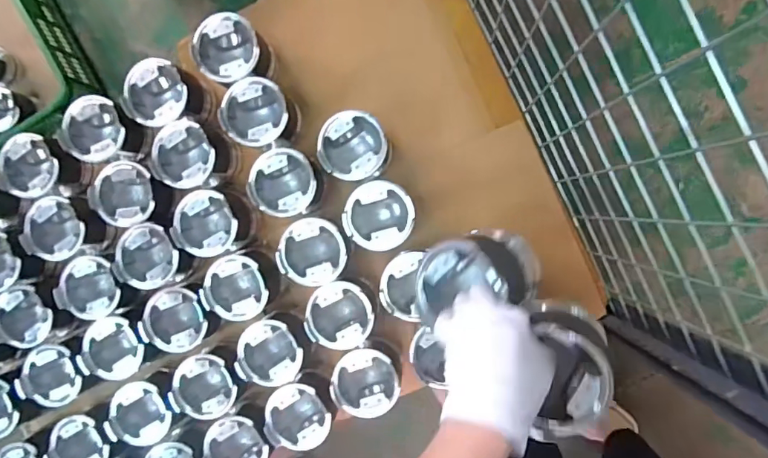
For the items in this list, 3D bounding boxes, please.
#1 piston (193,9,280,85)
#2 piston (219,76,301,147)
[{"bbox_3d":[-0.226,-0.268,0.744,0.105,0.101,0.096,0,92,6],"label":"piston"},{"bbox_3d":[-0.185,-0.172,0.730,0.105,0.088,0.097,0,92,6],"label":"piston"}]

